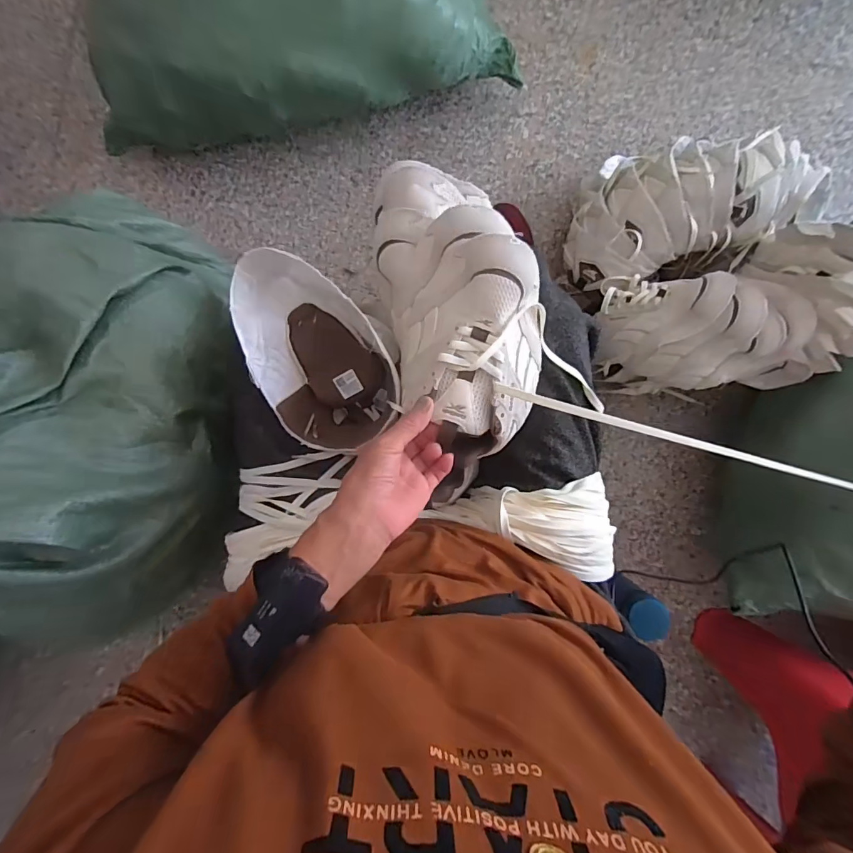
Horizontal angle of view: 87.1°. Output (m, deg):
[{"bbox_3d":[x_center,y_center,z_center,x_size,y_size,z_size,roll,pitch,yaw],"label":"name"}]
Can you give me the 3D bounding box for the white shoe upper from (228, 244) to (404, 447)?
[{"bbox_3d":[-0.115,-0.073,0.488,0.138,0.120,0.208,-25,88,1],"label":"white shoe upper"}]

